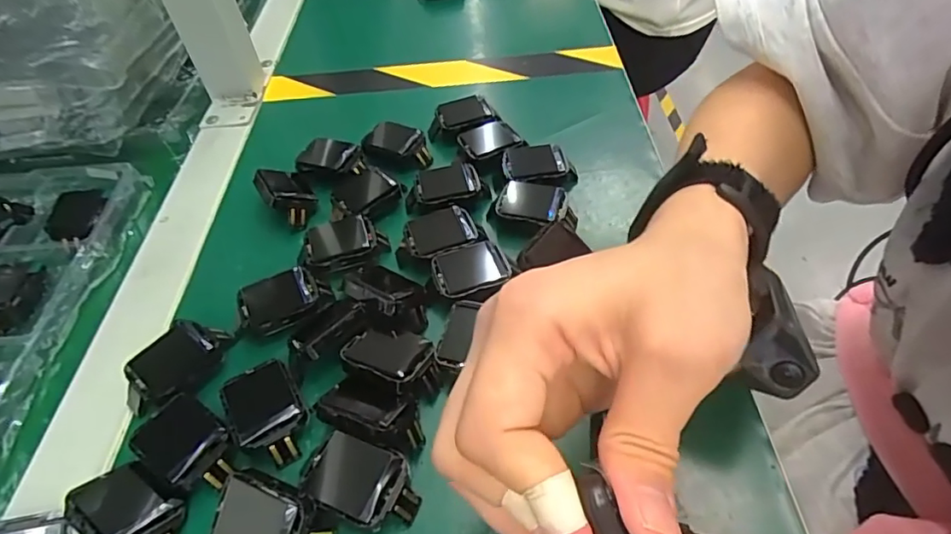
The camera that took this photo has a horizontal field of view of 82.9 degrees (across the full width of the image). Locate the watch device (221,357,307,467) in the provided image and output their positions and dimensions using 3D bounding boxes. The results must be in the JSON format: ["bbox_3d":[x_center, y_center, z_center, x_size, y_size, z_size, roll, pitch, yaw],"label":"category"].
[{"bbox_3d":[-0.097,0.068,0.251,0.032,0.019,0.047,-27,53,-18],"label":"watch device"}]

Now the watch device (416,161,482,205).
[{"bbox_3d":[-0.017,-0.051,0.343,0.040,0.010,0.030,-13,50,-7],"label":"watch device"}]

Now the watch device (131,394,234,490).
[{"bbox_3d":[-0.128,0.081,0.243,0.042,0.019,0.031,25,55,23],"label":"watch device"}]

